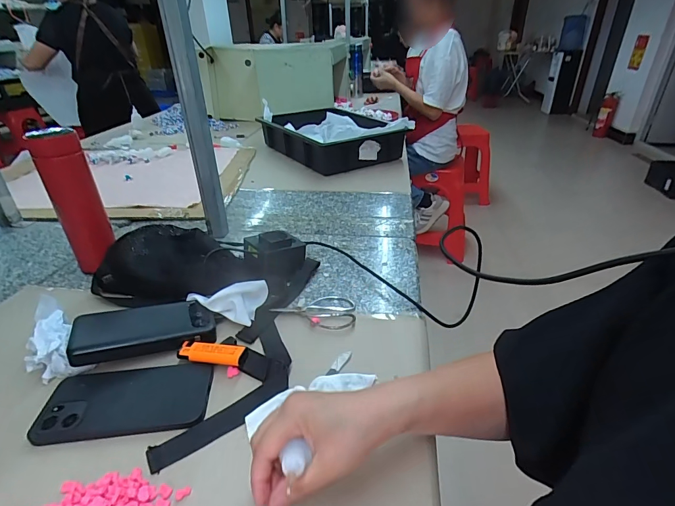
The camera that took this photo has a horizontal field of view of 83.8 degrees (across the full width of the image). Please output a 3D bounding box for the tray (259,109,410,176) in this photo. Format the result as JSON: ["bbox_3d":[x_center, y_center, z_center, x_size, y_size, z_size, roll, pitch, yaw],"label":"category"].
[{"bbox_3d":[-0.024,-0.378,1.228,0.343,0.108,0.448,-17,35,-24],"label":"tray"}]

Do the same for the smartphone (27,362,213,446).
[{"bbox_3d":[-0.216,0.153,0.394,0.159,0.012,0.077,-5,32,-5],"label":"smartphone"}]

